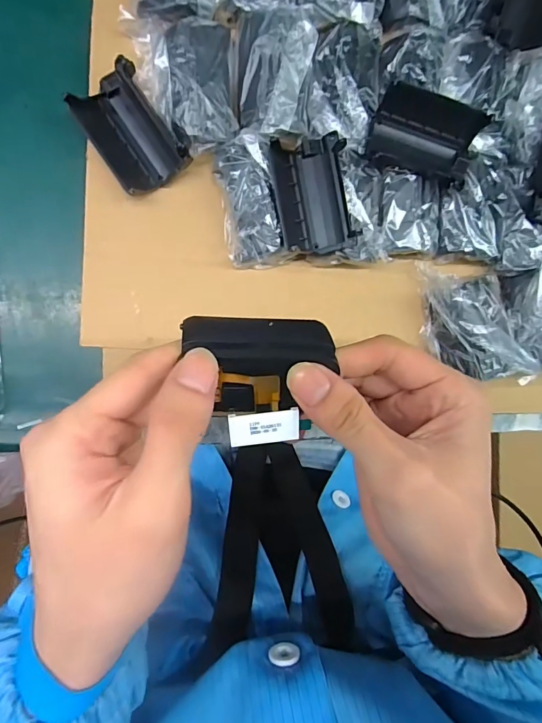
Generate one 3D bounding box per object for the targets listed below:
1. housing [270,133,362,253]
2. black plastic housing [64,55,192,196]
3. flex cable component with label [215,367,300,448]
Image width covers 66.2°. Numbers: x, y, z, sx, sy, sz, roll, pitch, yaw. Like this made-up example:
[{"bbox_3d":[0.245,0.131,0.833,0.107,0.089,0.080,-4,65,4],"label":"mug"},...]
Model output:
[{"bbox_3d":[0.025,-0.107,0.267,0.046,0.017,0.070,-12,95,-5],"label":"housing"},{"bbox_3d":[-0.088,-0.145,0.262,0.049,0.019,0.070,-34,96,-3],"label":"black plastic housing"},{"bbox_3d":[-0.005,0.021,0.182,0.033,0.009,0.033,-4,94,-6],"label":"flex cable component with label"}]

